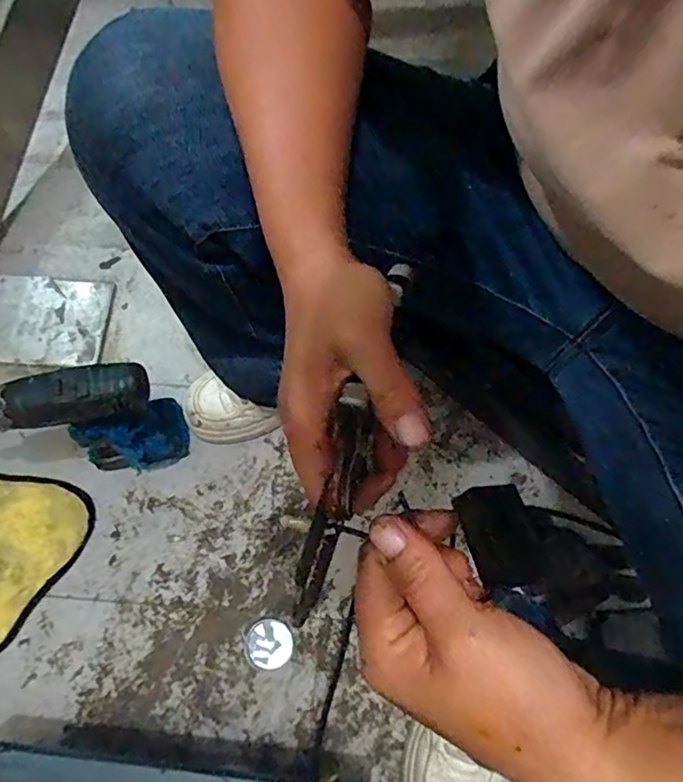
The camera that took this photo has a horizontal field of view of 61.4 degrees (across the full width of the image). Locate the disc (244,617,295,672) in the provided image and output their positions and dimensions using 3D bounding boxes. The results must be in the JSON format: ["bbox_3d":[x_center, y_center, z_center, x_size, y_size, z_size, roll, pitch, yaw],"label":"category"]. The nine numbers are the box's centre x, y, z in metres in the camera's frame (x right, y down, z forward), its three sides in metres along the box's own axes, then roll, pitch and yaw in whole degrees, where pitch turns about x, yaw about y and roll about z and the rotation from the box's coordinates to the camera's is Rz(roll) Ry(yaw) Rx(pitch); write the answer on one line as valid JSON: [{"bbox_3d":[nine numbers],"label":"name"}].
[{"bbox_3d":[-0.083,0.287,0.654,0.054,0.004,0.053,0,73,1],"label":"disc"}]

